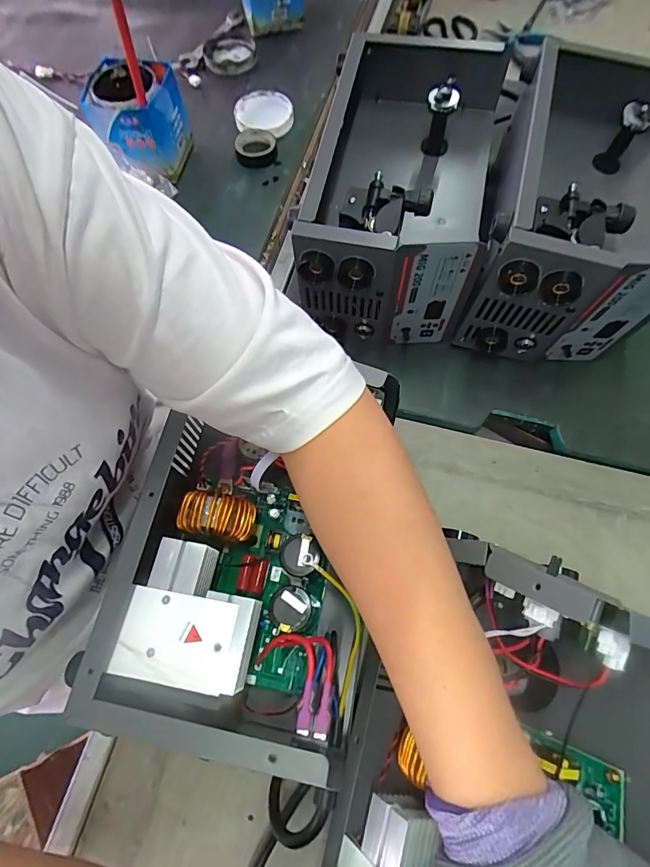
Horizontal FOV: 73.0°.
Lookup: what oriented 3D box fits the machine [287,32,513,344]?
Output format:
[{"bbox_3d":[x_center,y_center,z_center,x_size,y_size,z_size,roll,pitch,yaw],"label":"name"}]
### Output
[{"bbox_3d":[0.083,-0.251,0.481,0.180,0.156,0.285,9,68,6],"label":"machine"}]

